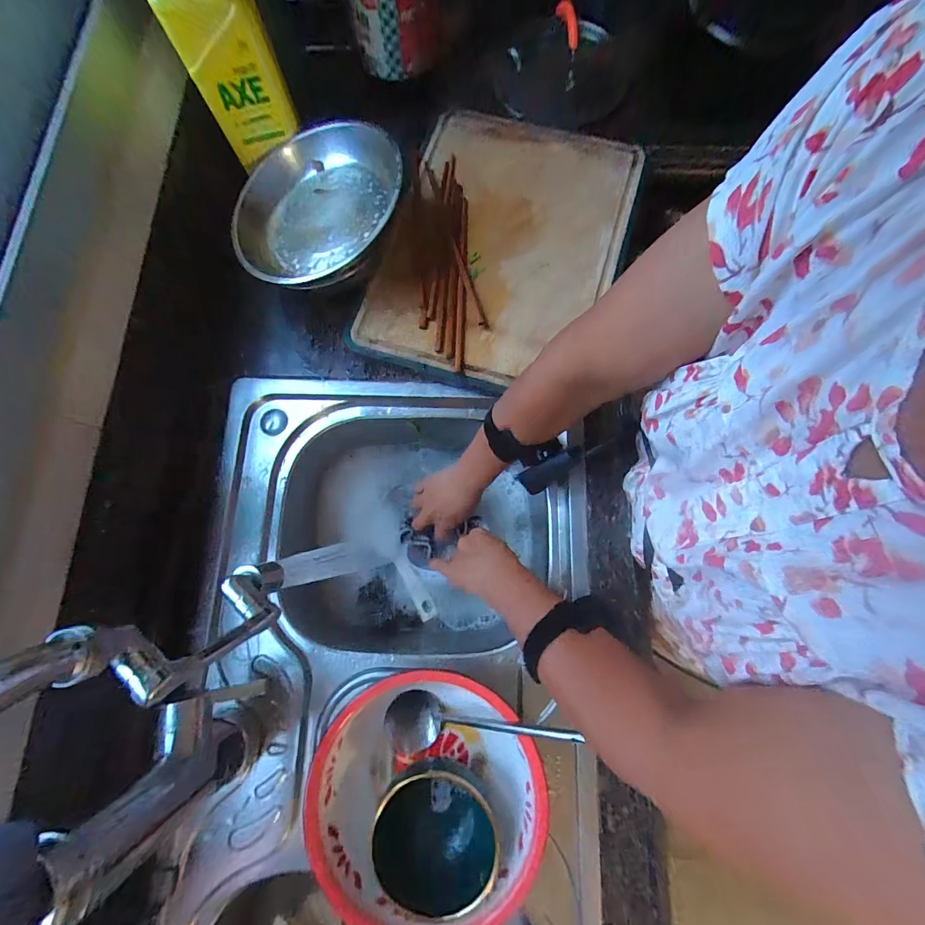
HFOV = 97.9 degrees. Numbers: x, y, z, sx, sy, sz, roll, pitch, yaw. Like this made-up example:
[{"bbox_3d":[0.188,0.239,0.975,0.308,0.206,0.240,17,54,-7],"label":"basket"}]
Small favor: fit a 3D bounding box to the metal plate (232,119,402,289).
[{"bbox_3d":[-0.160,-0.291,0.460,0.192,0.047,0.196,-2,79,11],"label":"metal plate"}]

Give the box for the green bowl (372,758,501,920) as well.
[{"bbox_3d":[-0.029,0.333,0.364,0.106,0.065,0.106,0,77,0],"label":"green bowl"}]

